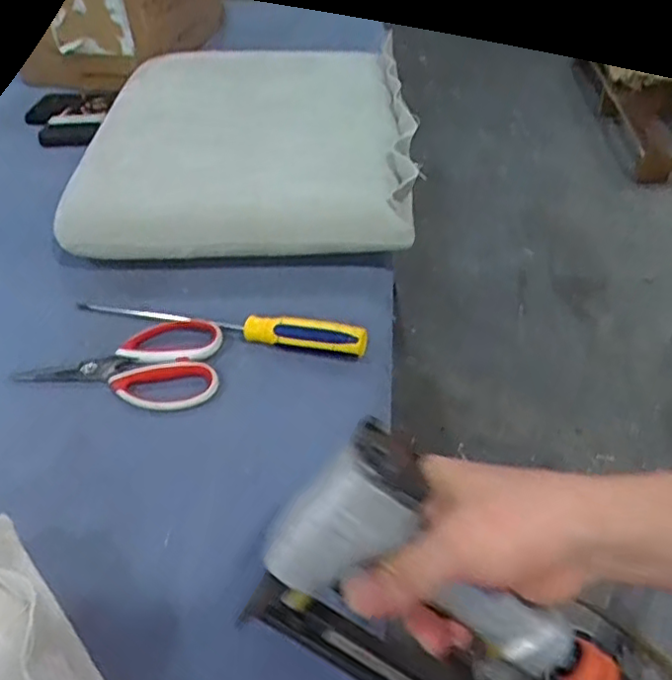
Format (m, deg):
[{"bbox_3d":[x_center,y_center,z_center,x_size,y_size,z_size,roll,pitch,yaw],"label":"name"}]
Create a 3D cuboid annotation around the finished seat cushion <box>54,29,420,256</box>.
[{"bbox_3d":[-0.099,-0.243,0.796,0.385,0.090,0.402,2,45,5],"label":"finished seat cushion"}]

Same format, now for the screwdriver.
[{"bbox_3d":[-0.113,-0.017,0.611,0.285,0.032,0.024,11,46,14],"label":"screwdriver"}]

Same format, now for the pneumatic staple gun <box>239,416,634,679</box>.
[{"bbox_3d":[0.057,0.157,0.381,0.124,0.247,0.050,-38,20,19],"label":"pneumatic staple gun"}]

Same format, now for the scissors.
[{"bbox_3d":[-0.192,0.023,0.582,0.178,0.013,0.096,-2,45,1],"label":"scissors"}]

